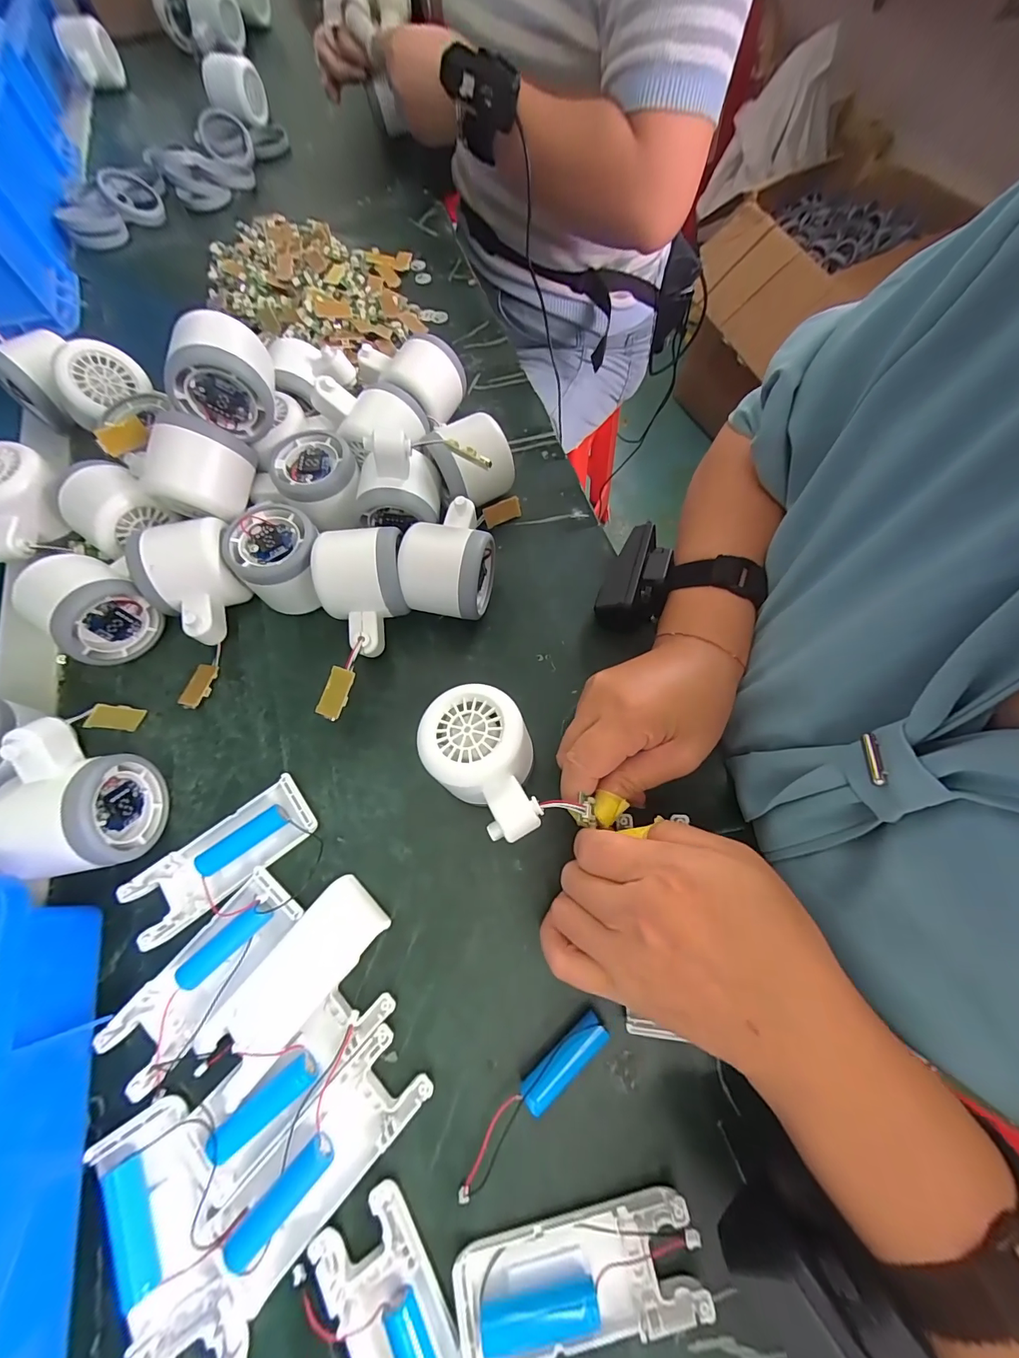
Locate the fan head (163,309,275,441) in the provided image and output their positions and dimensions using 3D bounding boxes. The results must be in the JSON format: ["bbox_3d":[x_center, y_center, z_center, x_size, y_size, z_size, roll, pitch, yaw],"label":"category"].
[{"bbox_3d":[-0.193,-0.201,0.295,0.063,0.061,0.063,-11,69,-5],"label":"fan head"}]

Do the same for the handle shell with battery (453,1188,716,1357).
[{"bbox_3d":[0.031,0.262,0.185,0.104,0.017,0.038,-11,69,-5],"label":"handle shell with battery"}]

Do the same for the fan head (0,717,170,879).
[{"bbox_3d":[-0.238,0.066,0.238,0.051,0.066,0.076,-11,69,-5],"label":"fan head"}]

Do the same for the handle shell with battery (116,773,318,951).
[{"bbox_3d":[-0.167,0.104,0.252,0.103,0.012,0.040,-36,73,-13],"label":"handle shell with battery"}]

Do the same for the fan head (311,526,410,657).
[{"bbox_3d":[-0.098,-0.058,0.293,0.055,0.055,0.084,-7,68,-3],"label":"fan head"}]

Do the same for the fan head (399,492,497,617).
[{"bbox_3d":[-0.040,-0.083,0.303,0.057,0.051,0.077,12,69,4],"label":"fan head"}]

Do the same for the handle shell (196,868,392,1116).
[{"bbox_3d":[-0.112,0.157,0.228,0.041,0.016,0.098,38,73,14],"label":"handle shell"}]

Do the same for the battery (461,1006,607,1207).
[{"bbox_3d":[0.011,0.204,0.212,0.093,0.021,0.014,-39,73,-14],"label":"battery"}]

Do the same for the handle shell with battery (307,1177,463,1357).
[{"bbox_3d":[-0.043,0.281,0.178,0.041,0.015,0.103,-32,72,-12],"label":"handle shell with battery"}]

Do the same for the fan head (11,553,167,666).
[{"bbox_3d":[-0.277,-0.048,0.292,0.060,0.055,0.059,38,73,14],"label":"fan head"}]

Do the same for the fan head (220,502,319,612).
[{"bbox_3d":[-0.158,-0.081,0.304,0.055,0.053,0.069,-26,71,-10],"label":"fan head"}]

